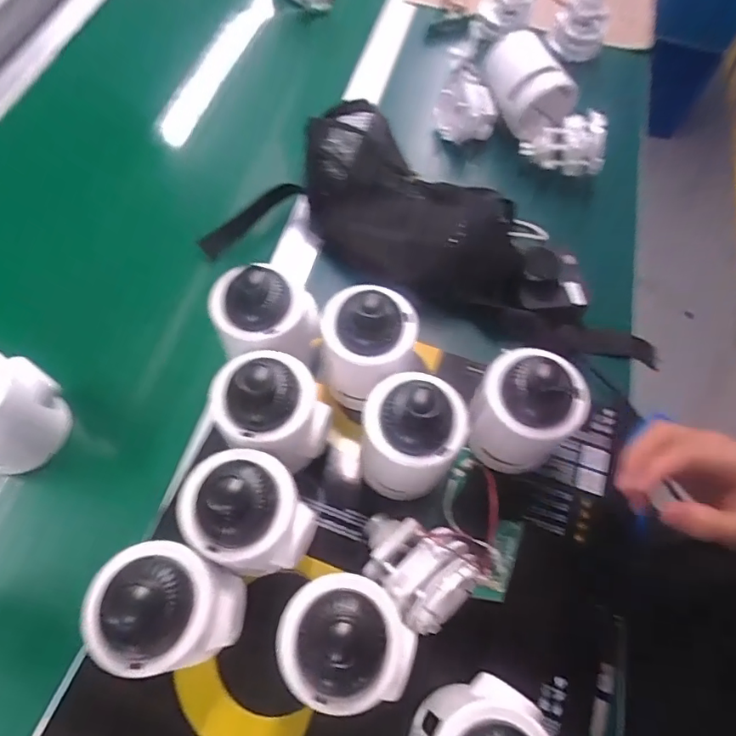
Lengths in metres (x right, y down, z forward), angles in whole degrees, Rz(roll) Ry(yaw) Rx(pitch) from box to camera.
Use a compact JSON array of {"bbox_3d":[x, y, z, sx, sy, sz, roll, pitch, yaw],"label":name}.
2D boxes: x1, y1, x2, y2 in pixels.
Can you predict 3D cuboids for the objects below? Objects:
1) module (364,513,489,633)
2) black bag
[{"bbox_3d":[0.037,0.147,0.392,0.071,0.074,0.090,-38,71,-18],"label":"module"},{"bbox_3d":[0.078,-0.152,0.536,0.452,0.081,0.168,19,65,8],"label":"black bag"}]

